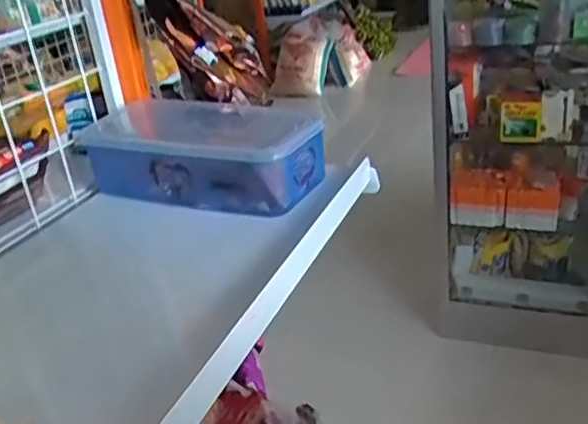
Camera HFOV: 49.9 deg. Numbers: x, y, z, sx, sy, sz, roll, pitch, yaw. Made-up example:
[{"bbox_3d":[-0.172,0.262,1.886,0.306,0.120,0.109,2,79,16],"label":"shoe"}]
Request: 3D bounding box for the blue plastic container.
[{"bbox_3d":[-0.099,-0.066,0.681,0.264,0.068,0.131,6,29,27],"label":"blue plastic container"}]

